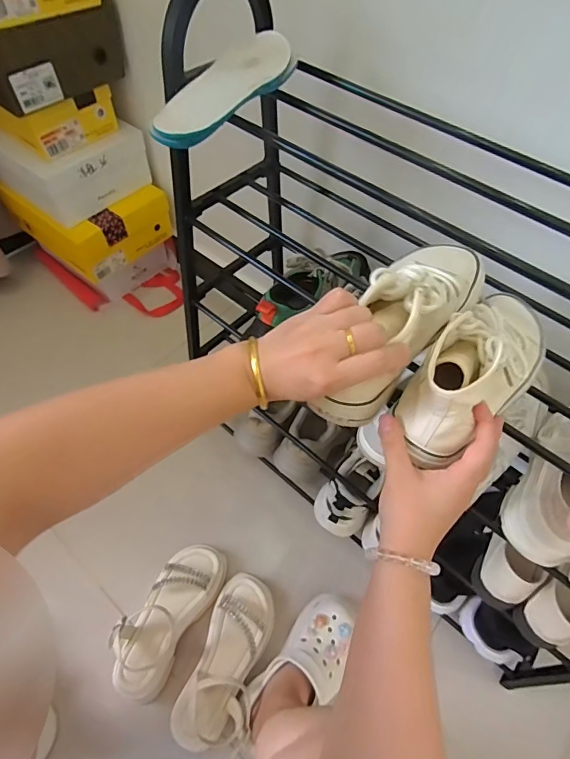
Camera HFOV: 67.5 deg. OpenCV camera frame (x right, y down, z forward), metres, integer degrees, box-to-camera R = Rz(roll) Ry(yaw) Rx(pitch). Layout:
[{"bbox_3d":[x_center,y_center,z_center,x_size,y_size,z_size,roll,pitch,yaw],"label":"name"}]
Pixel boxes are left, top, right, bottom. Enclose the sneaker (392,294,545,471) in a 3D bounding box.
[{"bbox_3d":[0.174,-0.017,0.378,0.202,0.088,0.081,-36,65,-29],"label":"sneaker"}]

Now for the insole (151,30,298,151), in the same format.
[{"bbox_3d":[-0.053,-0.304,0.442,0.074,0.021,0.229,22,59,11],"label":"insole"}]

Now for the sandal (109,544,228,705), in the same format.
[{"bbox_3d":[-0.191,0.382,0.699,0.099,0.073,0.237,26,60,14],"label":"sandal"}]

